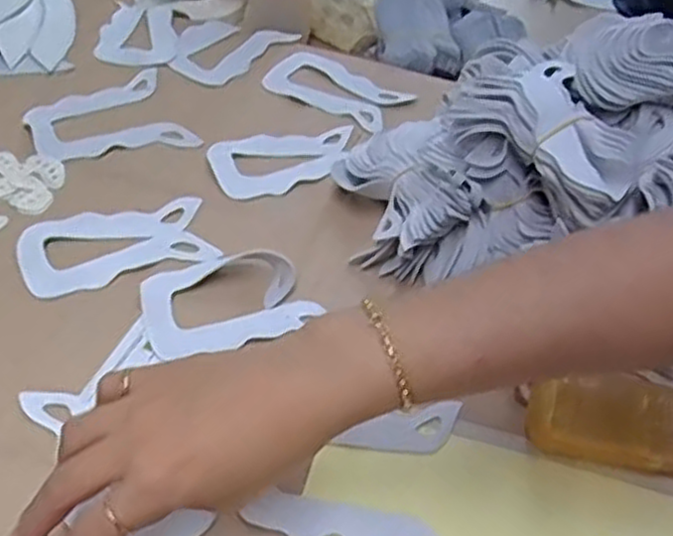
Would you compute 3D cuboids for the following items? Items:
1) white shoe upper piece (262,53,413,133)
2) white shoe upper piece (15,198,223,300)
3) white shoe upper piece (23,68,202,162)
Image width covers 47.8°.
[{"bbox_3d":[0.001,-0.163,0.684,0.122,0.006,0.072,25,49,13],"label":"white shoe upper piece"},{"bbox_3d":[-0.152,-0.016,0.526,0.127,0.005,0.068,-14,51,-18],"label":"white shoe upper piece"},{"bbox_3d":[-0.187,-0.121,0.619,0.116,0.010,0.106,-17,54,-25],"label":"white shoe upper piece"}]

